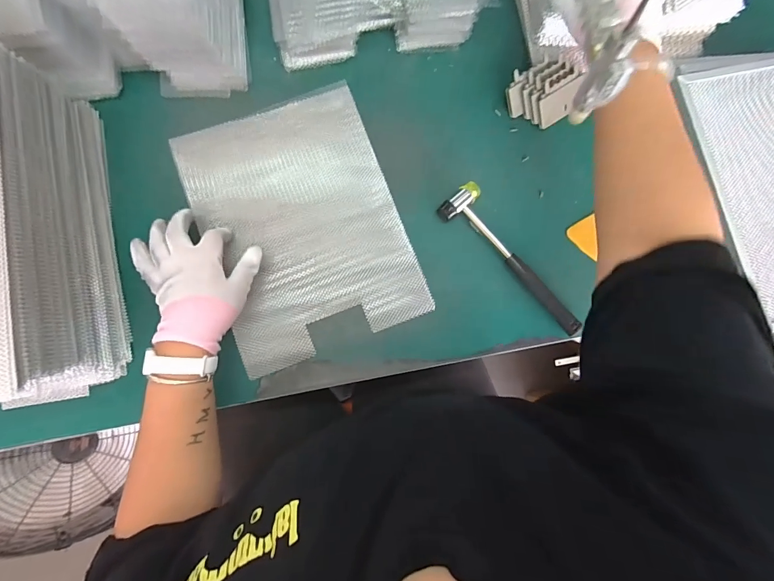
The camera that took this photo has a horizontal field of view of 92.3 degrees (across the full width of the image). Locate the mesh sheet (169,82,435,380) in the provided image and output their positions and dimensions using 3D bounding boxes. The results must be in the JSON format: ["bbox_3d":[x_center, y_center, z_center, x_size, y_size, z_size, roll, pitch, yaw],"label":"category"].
[{"bbox_3d":[-0.111,-0.087,0.488,0.240,0.021,0.326,-21,83,-6],"label":"mesh sheet"}]

